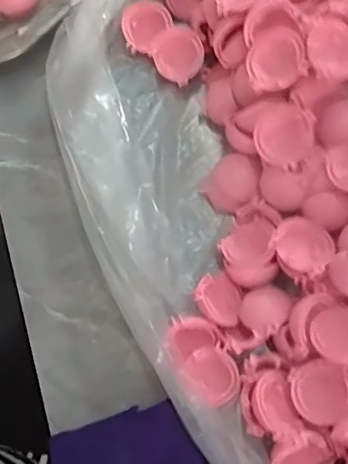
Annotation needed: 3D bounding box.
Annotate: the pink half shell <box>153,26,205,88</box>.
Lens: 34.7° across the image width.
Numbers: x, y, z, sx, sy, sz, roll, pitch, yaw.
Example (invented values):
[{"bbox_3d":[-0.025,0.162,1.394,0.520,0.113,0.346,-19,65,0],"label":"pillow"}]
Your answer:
[{"bbox_3d":[0.003,-0.105,0.331,0.028,0.009,0.030,-36,81,-5],"label":"pink half shell"}]

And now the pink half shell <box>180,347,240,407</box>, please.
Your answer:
[{"bbox_3d":[0.019,0.075,0.287,0.028,0.010,0.029,0,79,1],"label":"pink half shell"}]

